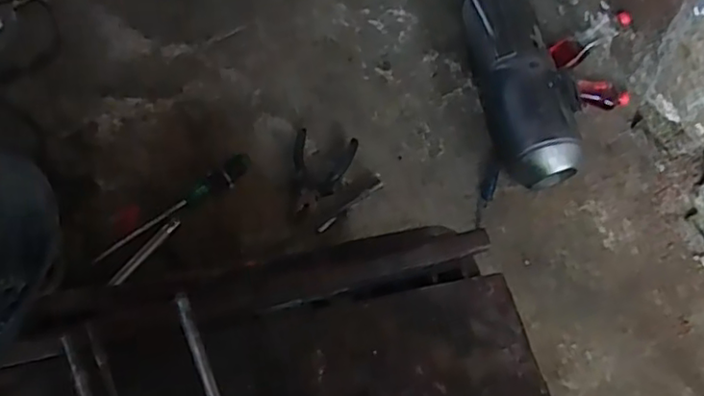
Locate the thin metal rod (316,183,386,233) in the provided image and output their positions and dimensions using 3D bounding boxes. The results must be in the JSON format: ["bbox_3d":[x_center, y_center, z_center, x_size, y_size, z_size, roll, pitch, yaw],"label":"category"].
[{"bbox_3d":[-0.001,0.012,0.918,0.118,0.007,0.010,-37,61,-14],"label":"thin metal rod"}]

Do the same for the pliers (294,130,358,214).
[{"bbox_3d":[-0.050,-0.037,0.937,0.091,0.008,0.129,12,67,9],"label":"pliers"}]

